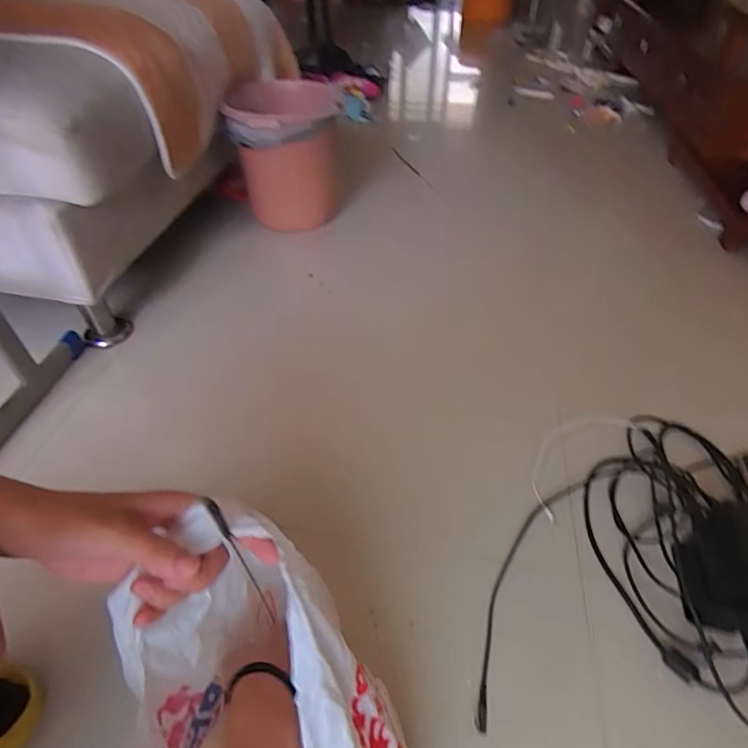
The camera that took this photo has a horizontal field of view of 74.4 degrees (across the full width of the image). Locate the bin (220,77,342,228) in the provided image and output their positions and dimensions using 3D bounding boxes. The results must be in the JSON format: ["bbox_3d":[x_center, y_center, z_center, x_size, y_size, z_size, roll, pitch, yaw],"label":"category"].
[{"bbox_3d":[-0.211,-0.545,1.259,0.244,0.297,0.242,0,45,1],"label":"bin"}]

